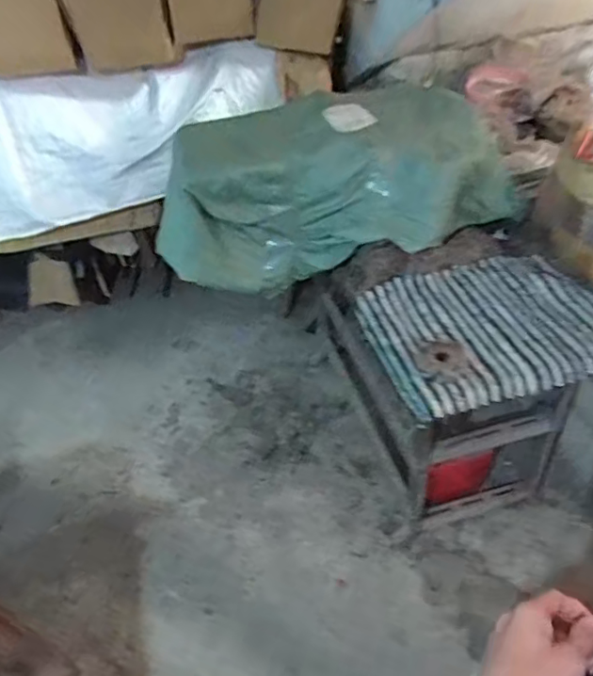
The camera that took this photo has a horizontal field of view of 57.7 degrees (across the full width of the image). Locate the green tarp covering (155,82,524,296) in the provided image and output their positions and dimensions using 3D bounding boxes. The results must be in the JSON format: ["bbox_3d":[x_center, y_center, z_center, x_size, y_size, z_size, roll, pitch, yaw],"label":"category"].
[{"bbox_3d":[0.099,-0.313,1.183,0.794,0.359,0.228,-5,43,1],"label":"green tarp covering"}]

